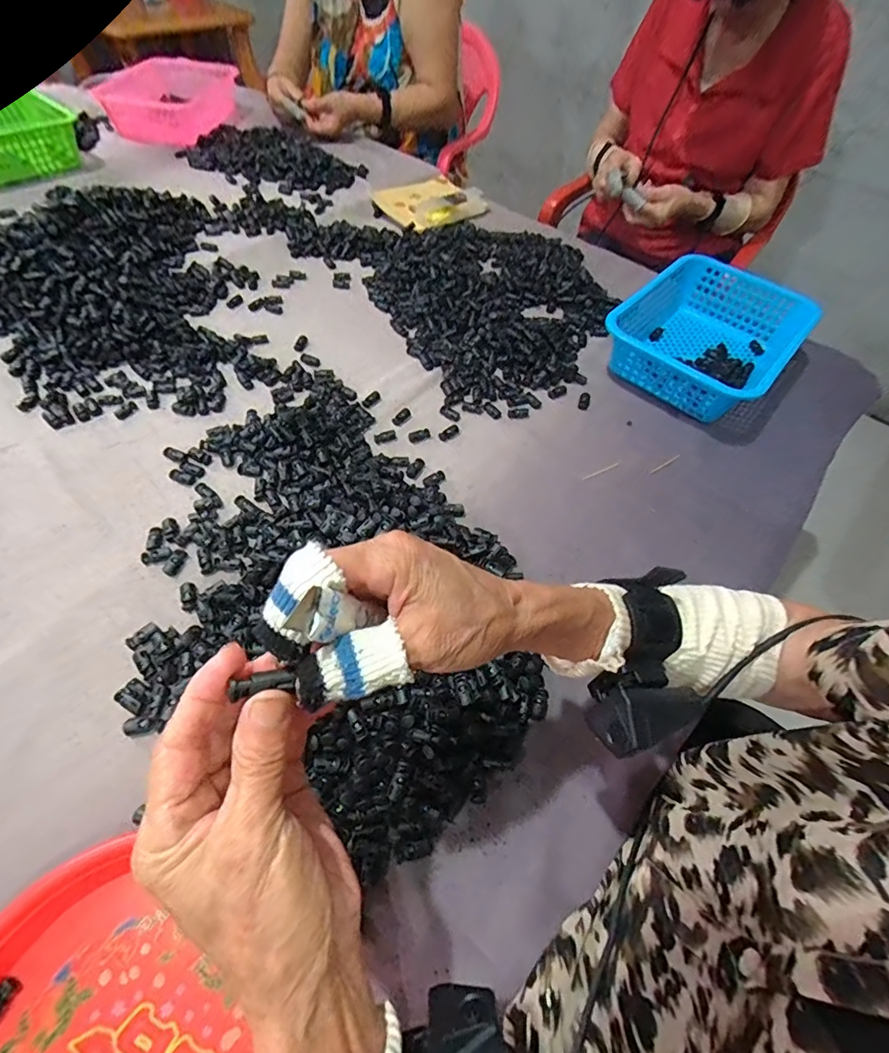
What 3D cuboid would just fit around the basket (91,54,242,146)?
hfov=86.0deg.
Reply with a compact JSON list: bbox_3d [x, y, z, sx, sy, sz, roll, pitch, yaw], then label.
[{"bbox_3d":[-0.590,-0.941,1.047,0.168,0.090,0.274,17,56,6],"label":"basket"}]

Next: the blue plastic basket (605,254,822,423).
[{"bbox_3d":[0.365,-0.276,0.692,0.233,0.079,0.281,38,61,19],"label":"blue plastic basket"}]

